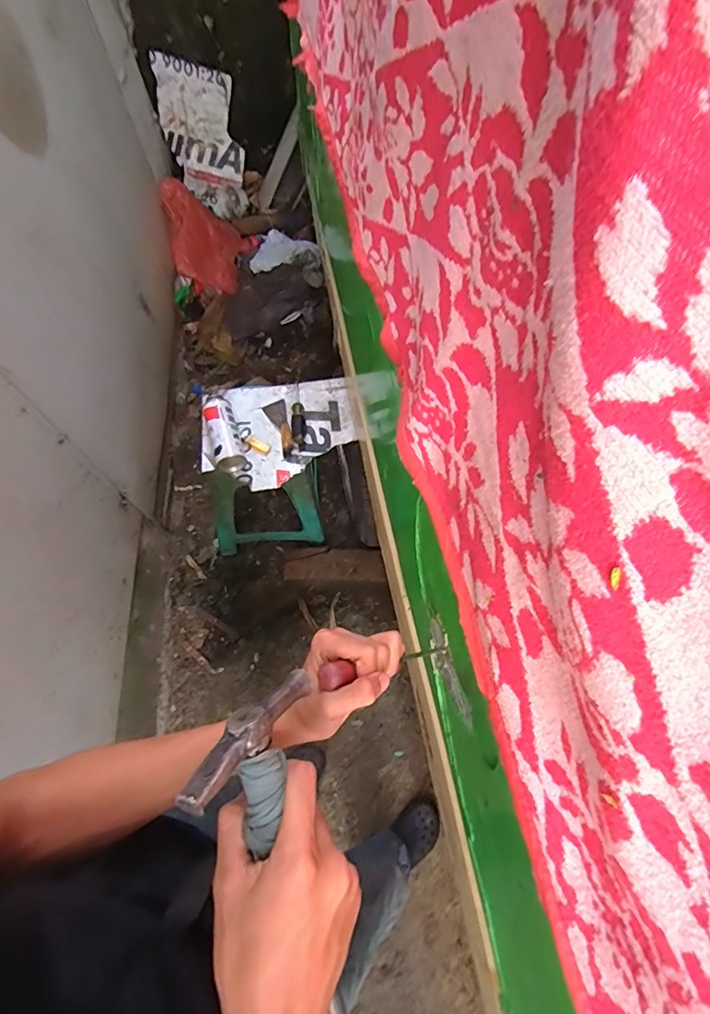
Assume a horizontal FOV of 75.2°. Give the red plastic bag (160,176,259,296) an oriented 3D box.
[{"bbox_3d":[-0.515,-0.973,1.661,0.277,0.289,0.241,-9,63,-3],"label":"red plastic bag"}]

